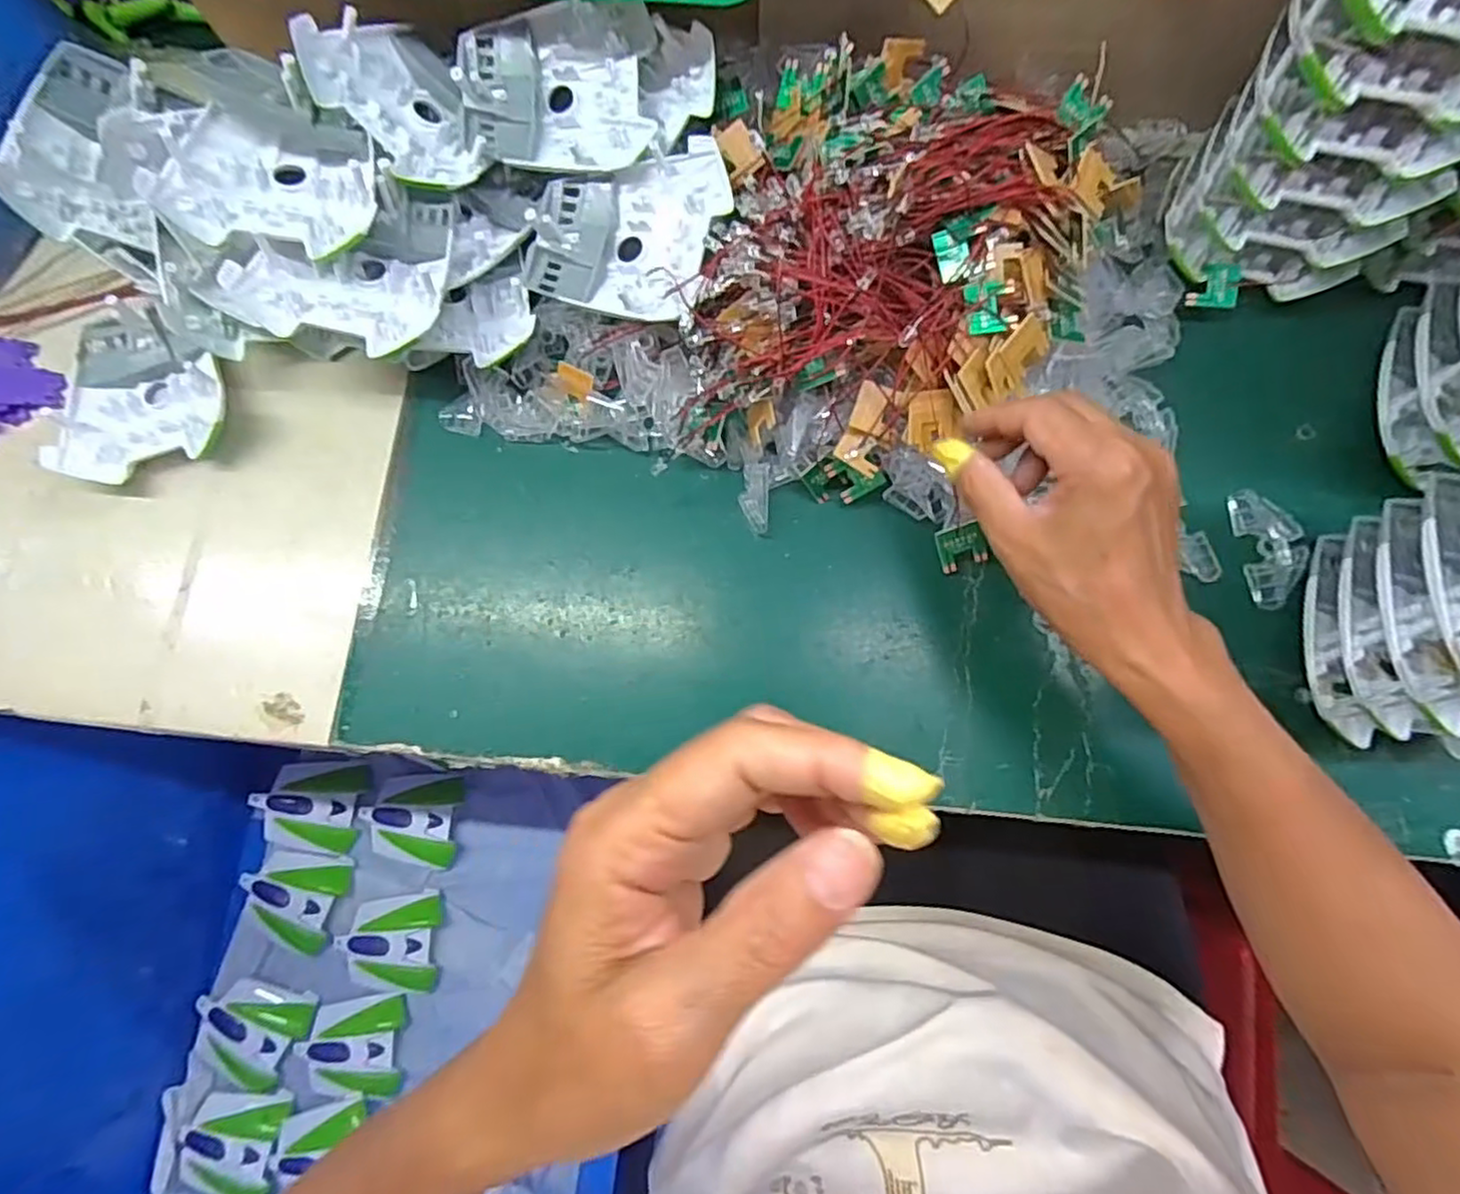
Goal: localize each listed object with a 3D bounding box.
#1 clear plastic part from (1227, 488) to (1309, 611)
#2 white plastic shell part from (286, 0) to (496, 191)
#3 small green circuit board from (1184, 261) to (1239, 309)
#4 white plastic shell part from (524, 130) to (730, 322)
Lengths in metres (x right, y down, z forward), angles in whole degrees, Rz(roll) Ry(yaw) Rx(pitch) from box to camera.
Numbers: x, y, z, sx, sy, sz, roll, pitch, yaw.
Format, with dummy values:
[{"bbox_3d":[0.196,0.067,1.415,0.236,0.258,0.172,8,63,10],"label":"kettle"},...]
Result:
[{"bbox_3d":[0.300,-0.028,0.383,0.030,0.008,0.066,-8,79,1],"label":"clear plastic part"},{"bbox_3d":[-0.175,-0.275,0.385,0.095,0.025,0.080,46,51,-17],"label":"white plastic shell part"},{"bbox_3d":[0.279,-0.180,0.399,0.024,0.004,0.025,7,95,21],"label":"small green circuit board"},{"bbox_3d":[-0.057,-0.205,0.384,0.103,0.029,0.097,20,81,5],"label":"white plastic shell part"}]

